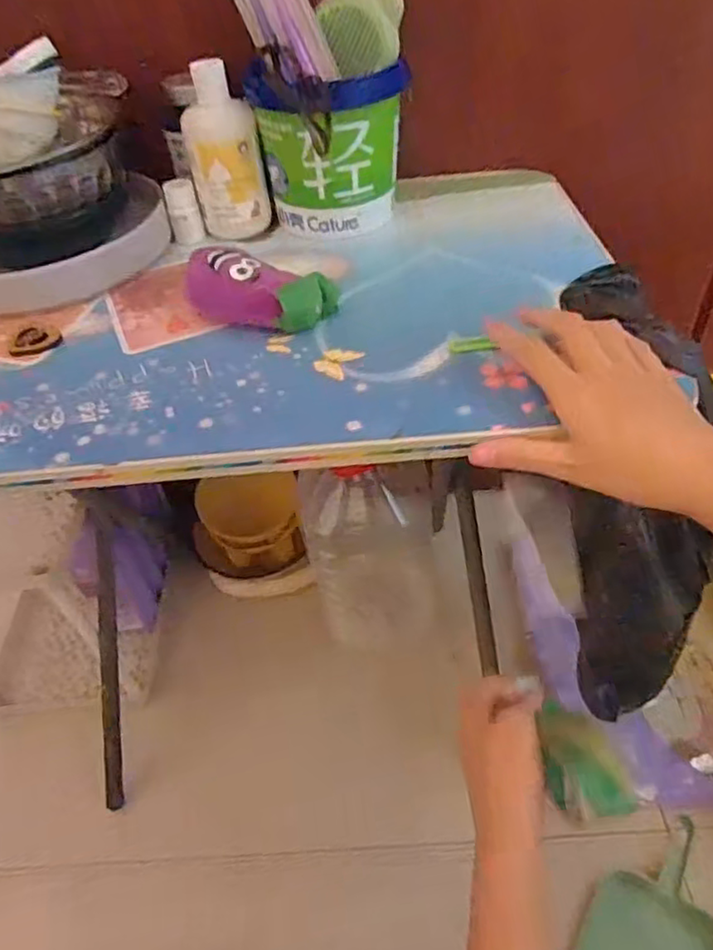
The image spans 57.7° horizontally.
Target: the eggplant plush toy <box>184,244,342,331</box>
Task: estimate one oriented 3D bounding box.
[{"bbox_3d":[-0.069,-0.131,0.470,0.101,0.049,0.044,10,47,14],"label":"eggplant plush toy"}]

